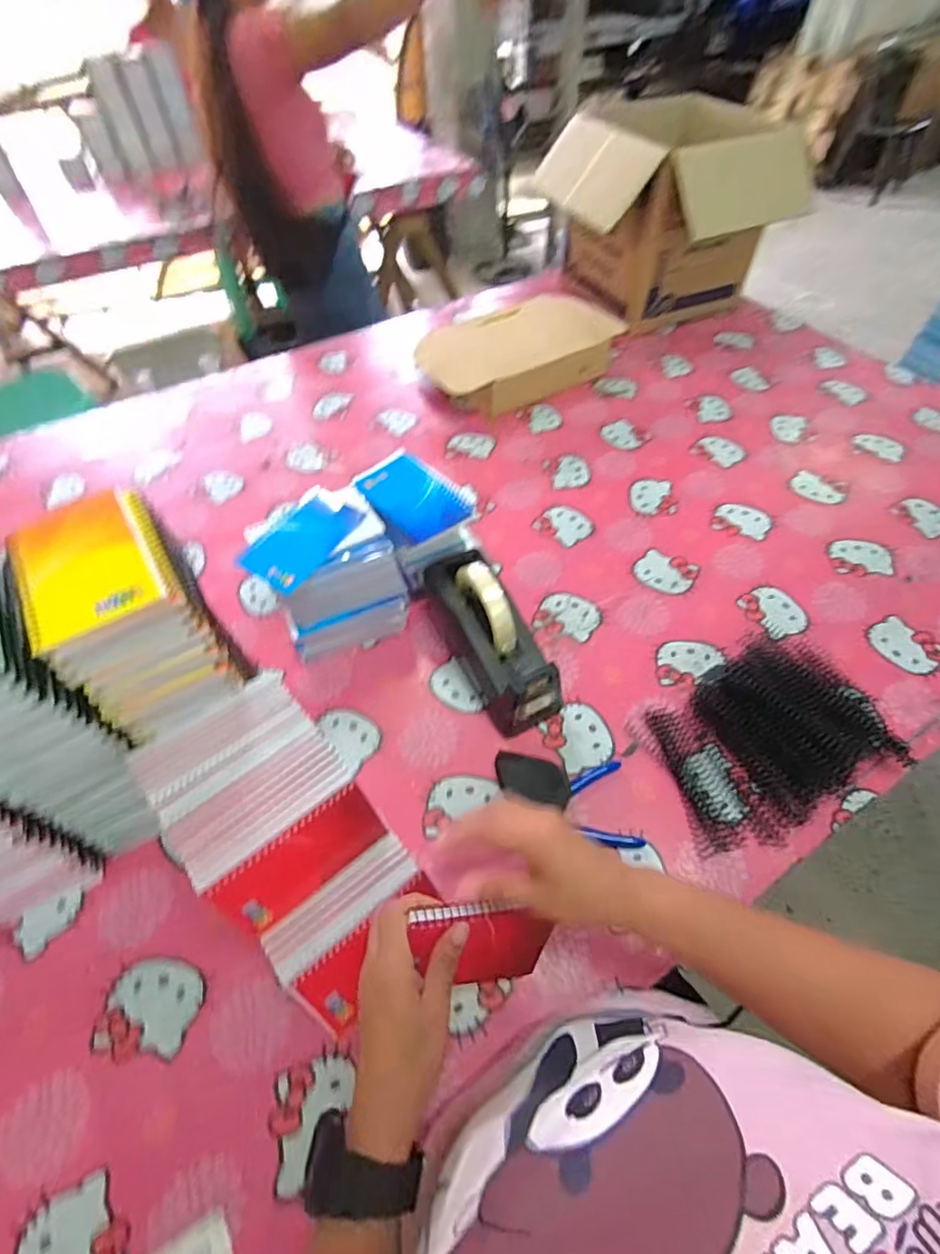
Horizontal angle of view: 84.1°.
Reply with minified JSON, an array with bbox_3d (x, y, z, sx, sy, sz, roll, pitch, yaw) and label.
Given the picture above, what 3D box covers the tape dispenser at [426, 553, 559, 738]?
[{"bbox_3d":[0.022,0.005,0.591,0.080,0.135,0.204,-27,57,-16],"label":"tape dispenser"}]

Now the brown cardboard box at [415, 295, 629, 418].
[{"bbox_3d":[0.093,-0.518,0.993,0.374,0.079,0.231,-24,56,-14],"label":"brown cardboard box"}]

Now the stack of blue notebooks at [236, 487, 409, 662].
[{"bbox_3d":[-0.167,-0.058,0.628,0.157,0.153,0.116,-24,57,-14],"label":"stack of blue notebooks"}]

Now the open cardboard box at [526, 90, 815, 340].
[{"bbox_3d":[0.384,-0.840,1.079,0.446,0.295,0.398,-16,55,-9],"label":"open cardboard box"}]

